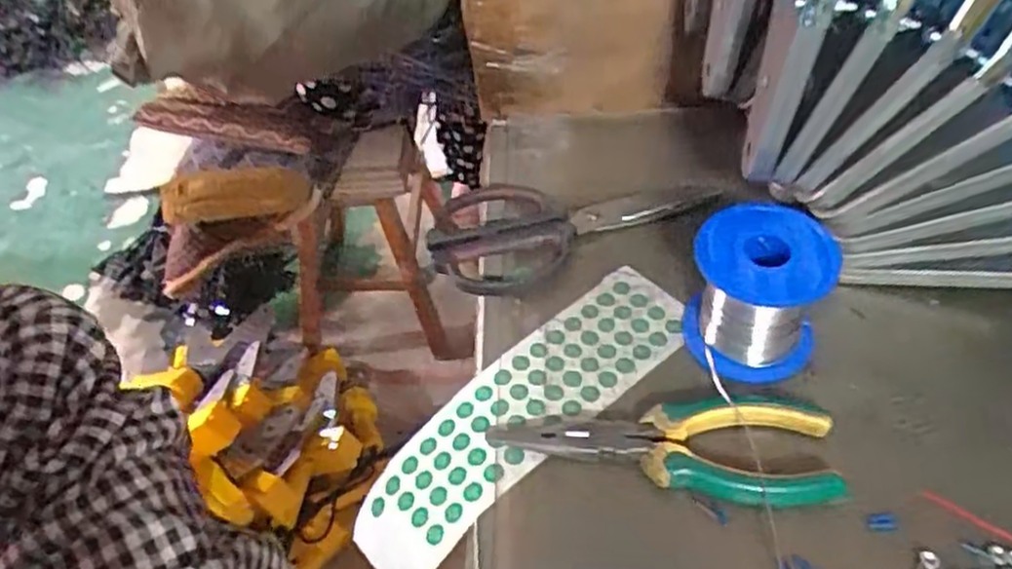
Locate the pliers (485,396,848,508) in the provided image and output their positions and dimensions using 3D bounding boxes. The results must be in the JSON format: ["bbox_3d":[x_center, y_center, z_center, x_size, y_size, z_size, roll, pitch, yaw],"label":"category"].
[{"bbox_3d":[0.071,0.075,0.349,0.155,0.016,0.048,2,47,6],"label":"pliers"}]

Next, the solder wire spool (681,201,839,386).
[{"bbox_3d":[0.124,0.003,0.374,0.062,0.071,0.058,-2,47,2],"label":"solder wire spool"}]

